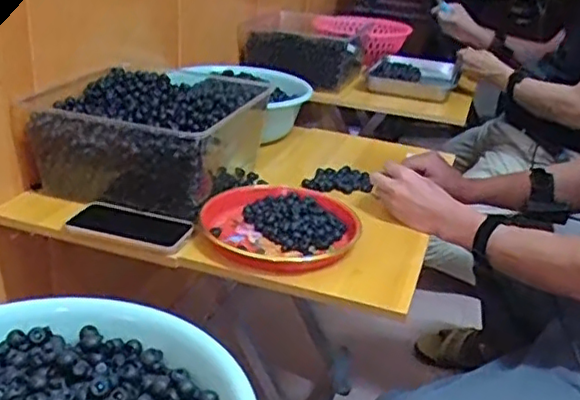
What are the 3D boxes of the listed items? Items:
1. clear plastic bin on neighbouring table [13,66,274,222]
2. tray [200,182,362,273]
[{"bbox_3d":[-0.206,-0.110,1.017,0.285,0.129,0.330,13,26,15],"label":"clear plastic bin on neighbouring table"},{"bbox_3d":[-0.012,0.030,0.894,0.210,0.027,0.213,5,25,-2],"label":"tray"}]

